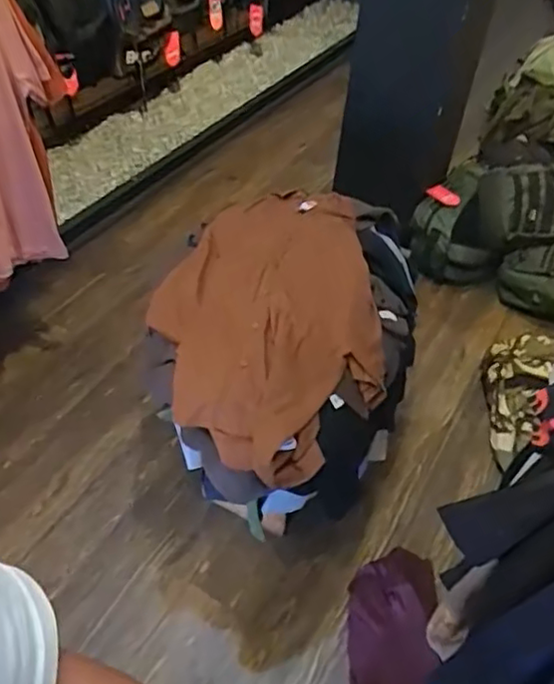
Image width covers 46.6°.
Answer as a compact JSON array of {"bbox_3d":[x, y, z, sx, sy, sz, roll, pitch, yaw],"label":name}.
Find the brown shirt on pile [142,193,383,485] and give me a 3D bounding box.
[{"bbox_3d":[-0.022,-0.028,1.302,0.444,0.225,0.587,-6,47,-11],"label":"brown shirt on pile"}]

